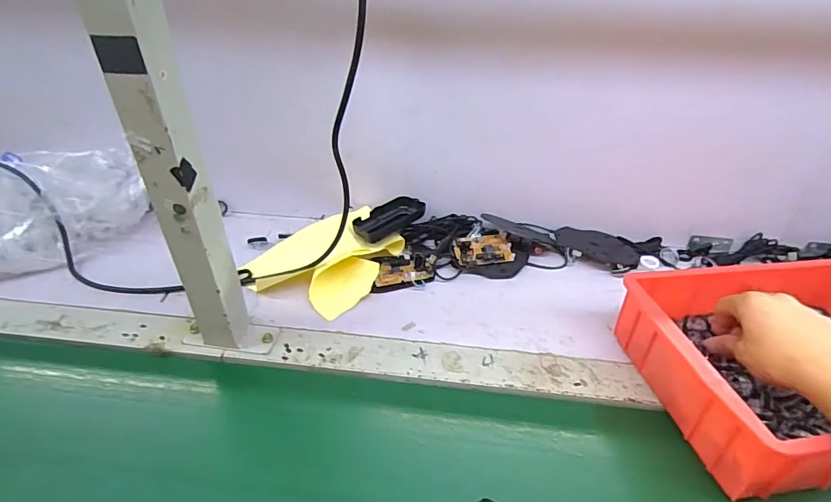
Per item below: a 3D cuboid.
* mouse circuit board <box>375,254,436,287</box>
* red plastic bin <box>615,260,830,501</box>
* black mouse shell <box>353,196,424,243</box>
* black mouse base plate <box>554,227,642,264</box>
[{"bbox_3d":[-0.013,0.024,0.582,0.081,0.016,0.047,-6,36,-10],"label":"mouse circuit board"},{"bbox_3d":[0.364,0.097,0.416,0.280,0.079,0.205,-5,37,-6],"label":"red plastic bin"},{"bbox_3d":[-0.040,-0.047,0.632,0.112,0.018,0.052,-27,43,-33],"label":"black mouse shell"},{"bbox_3d":[0.259,-0.012,0.627,0.111,0.013,0.056,14,37,18],"label":"black mouse base plate"}]

